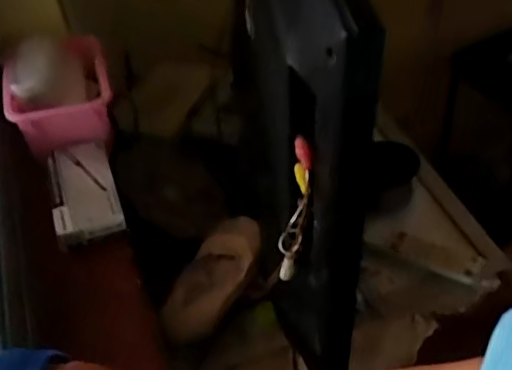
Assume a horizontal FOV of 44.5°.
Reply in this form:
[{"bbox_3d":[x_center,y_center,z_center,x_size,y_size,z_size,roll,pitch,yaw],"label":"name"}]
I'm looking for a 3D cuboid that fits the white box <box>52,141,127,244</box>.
[{"bbox_3d":[-0.202,0.006,0.741,0.072,0.027,0.141,-15,45,-9],"label":"white box"}]

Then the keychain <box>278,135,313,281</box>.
[{"bbox_3d":[0.034,0.025,0.536,0.023,0.135,0.025,18,27,23],"label":"keychain"}]

